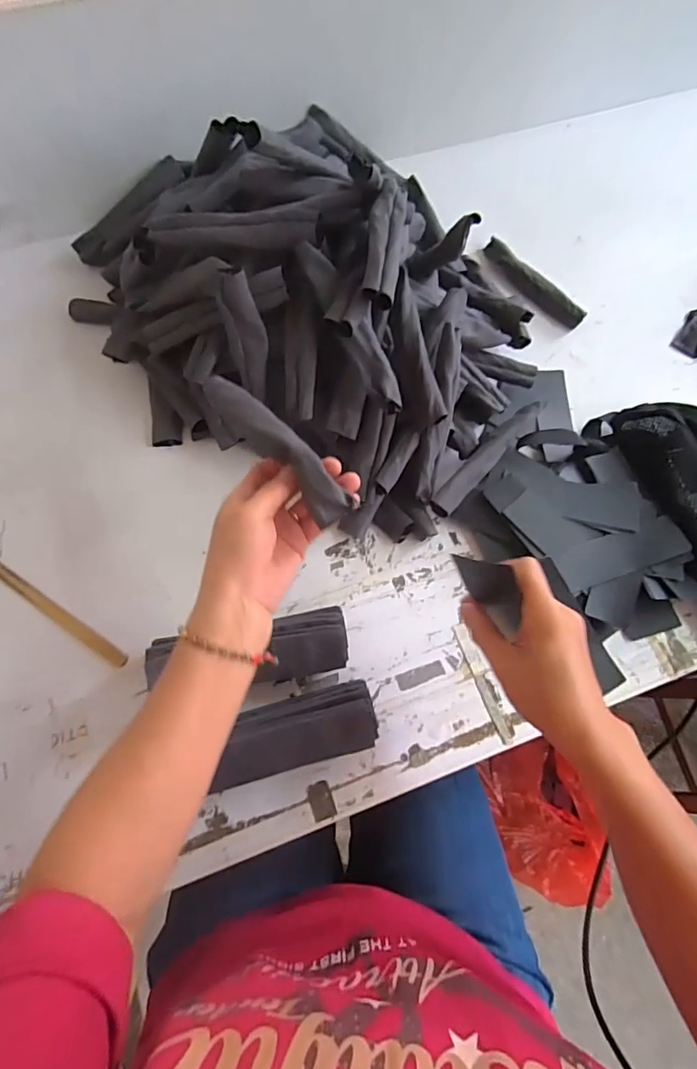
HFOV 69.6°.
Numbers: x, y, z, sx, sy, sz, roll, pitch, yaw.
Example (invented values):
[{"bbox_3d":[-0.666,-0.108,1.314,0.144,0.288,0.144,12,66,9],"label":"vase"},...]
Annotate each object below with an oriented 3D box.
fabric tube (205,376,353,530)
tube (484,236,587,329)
[{"bbox_3d":[-0.064,-0.077,0.406,0.031,0.026,0.175,-39,68,-14],"label":"fabric tube"},{"bbox_3d":[0.257,-0.359,0.705,0.035,0.030,0.177,-36,74,-13],"label":"tube"}]

